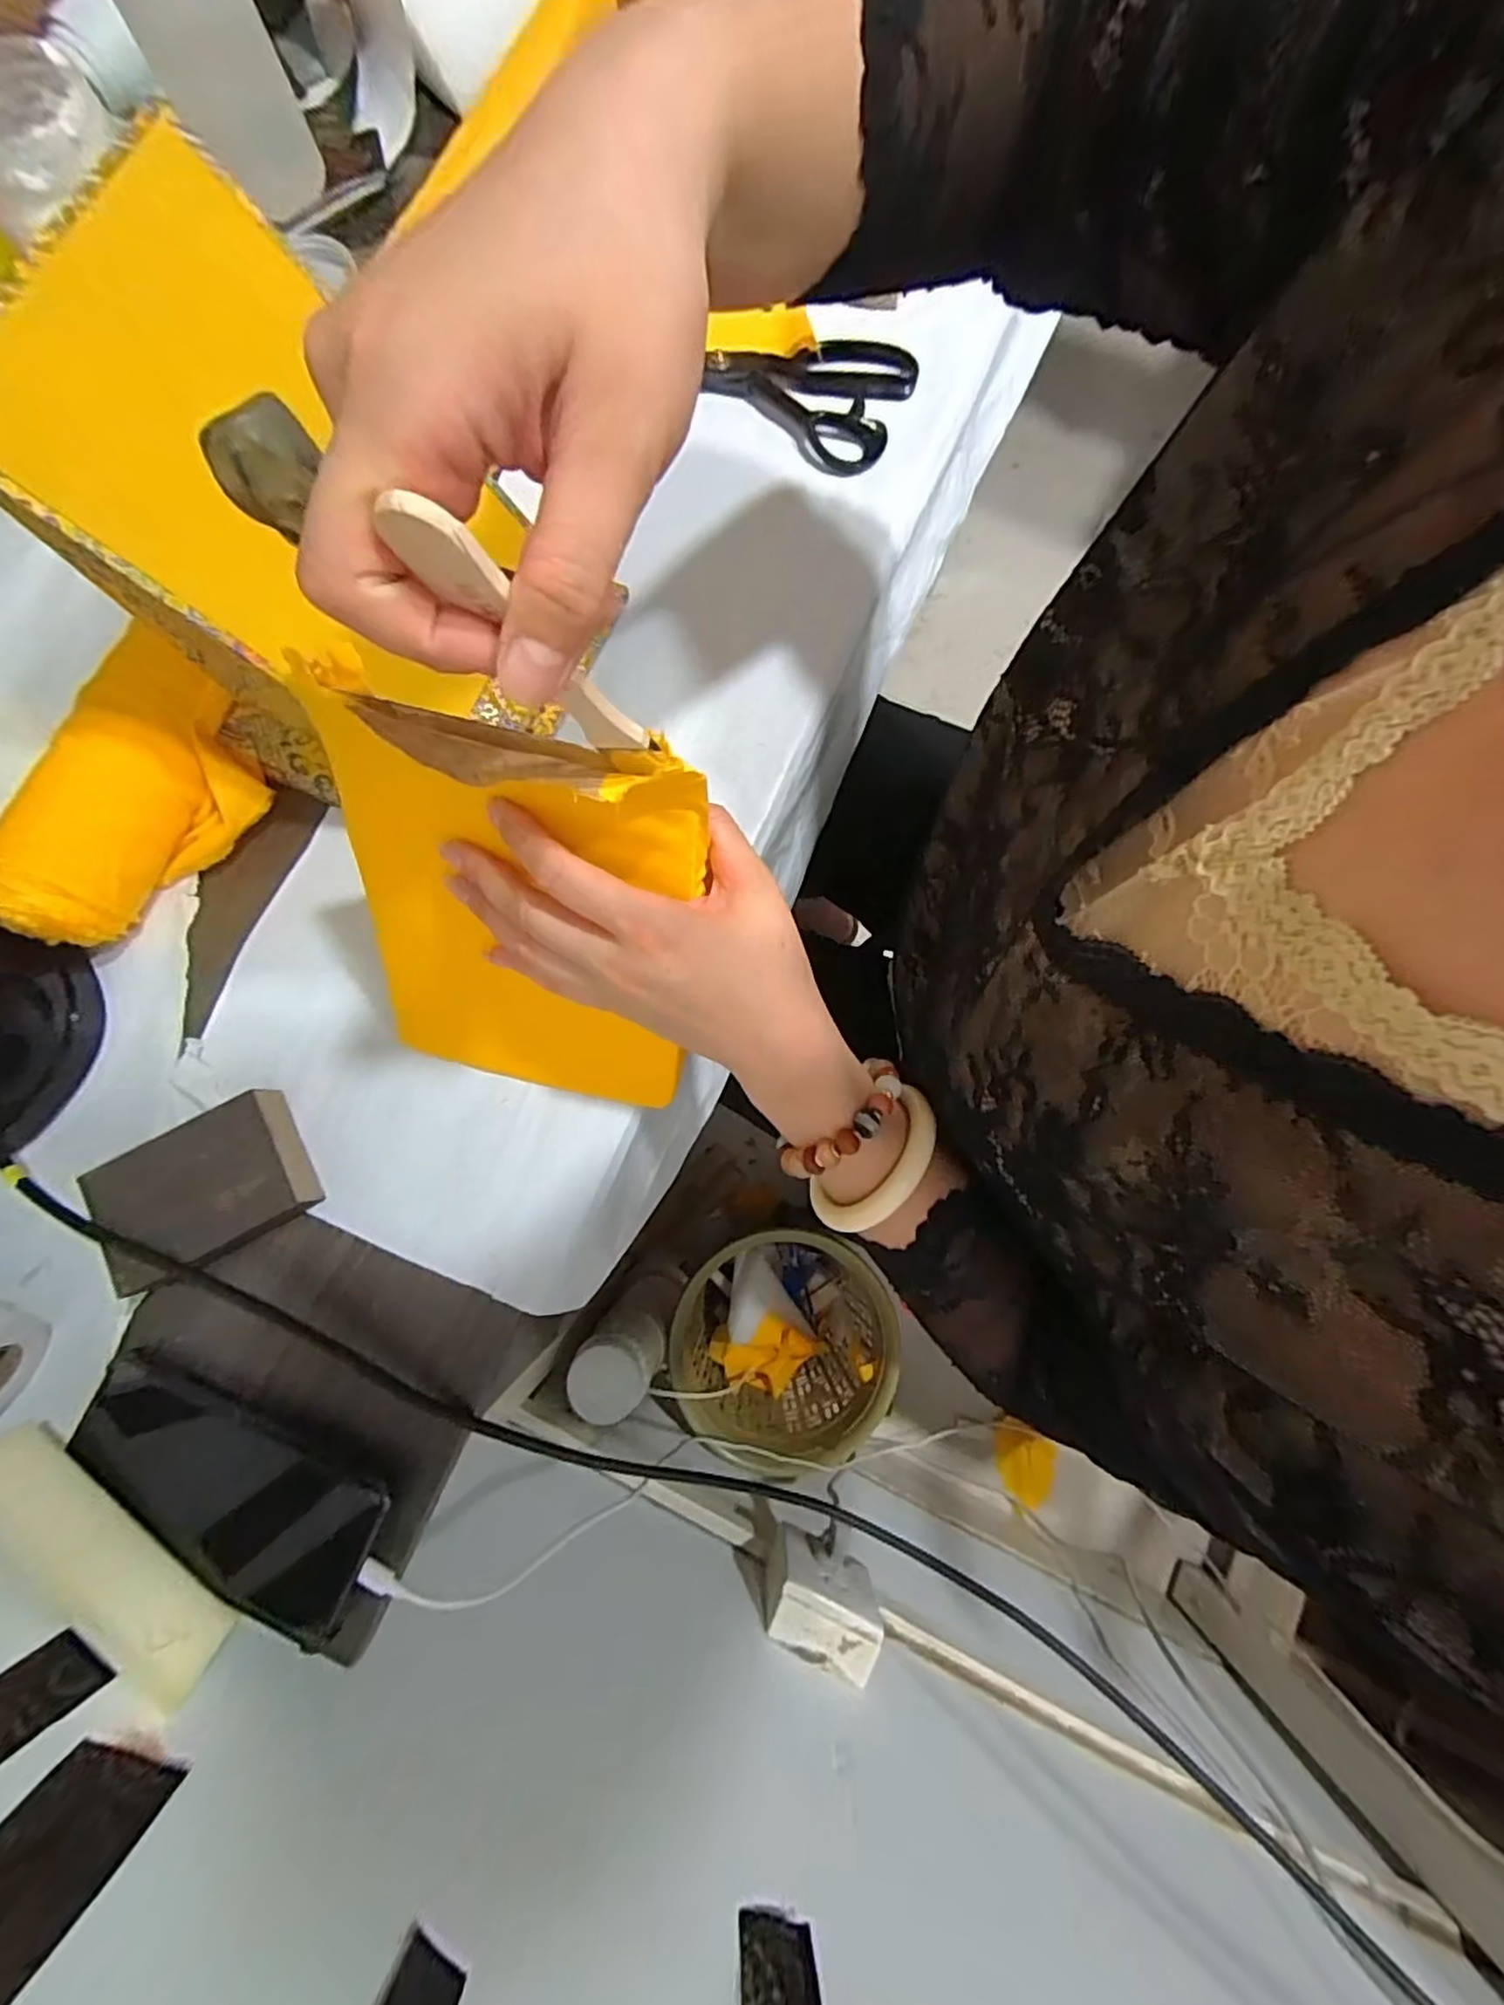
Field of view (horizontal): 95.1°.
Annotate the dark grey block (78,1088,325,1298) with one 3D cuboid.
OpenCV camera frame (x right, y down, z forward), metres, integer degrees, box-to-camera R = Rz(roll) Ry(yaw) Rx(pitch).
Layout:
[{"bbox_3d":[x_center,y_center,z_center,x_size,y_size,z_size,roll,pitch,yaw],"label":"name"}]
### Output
[{"bbox_3d":[-0.292,0.100,0.371,0.098,0.029,0.069,-28,81,-5],"label":"dark grey block"}]

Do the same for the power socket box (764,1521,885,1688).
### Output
[{"bbox_3d":[0.055,0.496,0.581,0.106,0.094,0.059,22,80,4],"label":"power socket box"}]

